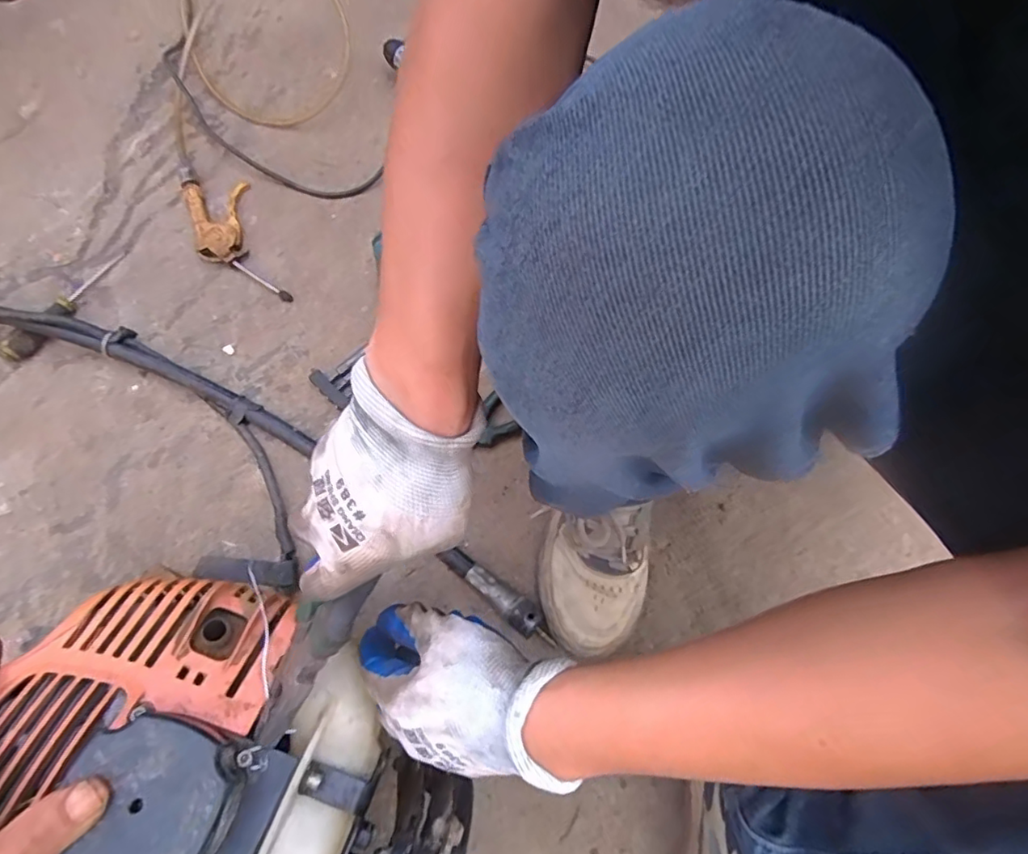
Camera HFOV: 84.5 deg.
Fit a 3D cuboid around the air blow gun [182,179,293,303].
[{"bbox_3d":[-0.364,-0.240,0.733,0.084,0.033,0.217,-21,68,-11],"label":"air blow gun"}]

